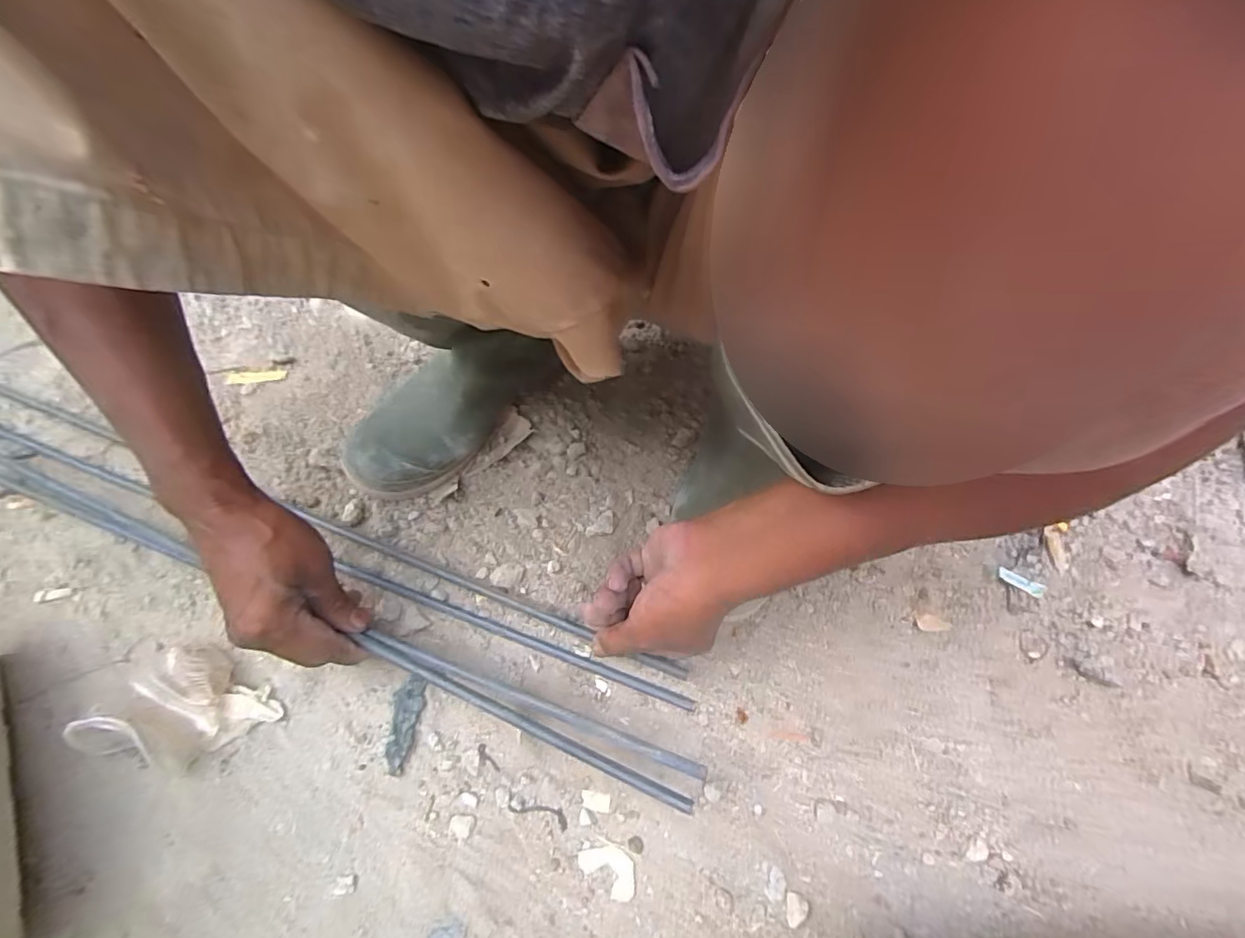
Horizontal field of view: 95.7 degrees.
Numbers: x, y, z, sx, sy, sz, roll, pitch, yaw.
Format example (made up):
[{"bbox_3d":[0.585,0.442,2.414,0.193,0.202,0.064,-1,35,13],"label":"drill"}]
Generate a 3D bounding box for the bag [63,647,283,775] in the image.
[{"bbox_3d":[-0.310,0.168,0.399,0.117,0.042,0.079,10,55,8],"label":"bag"}]

